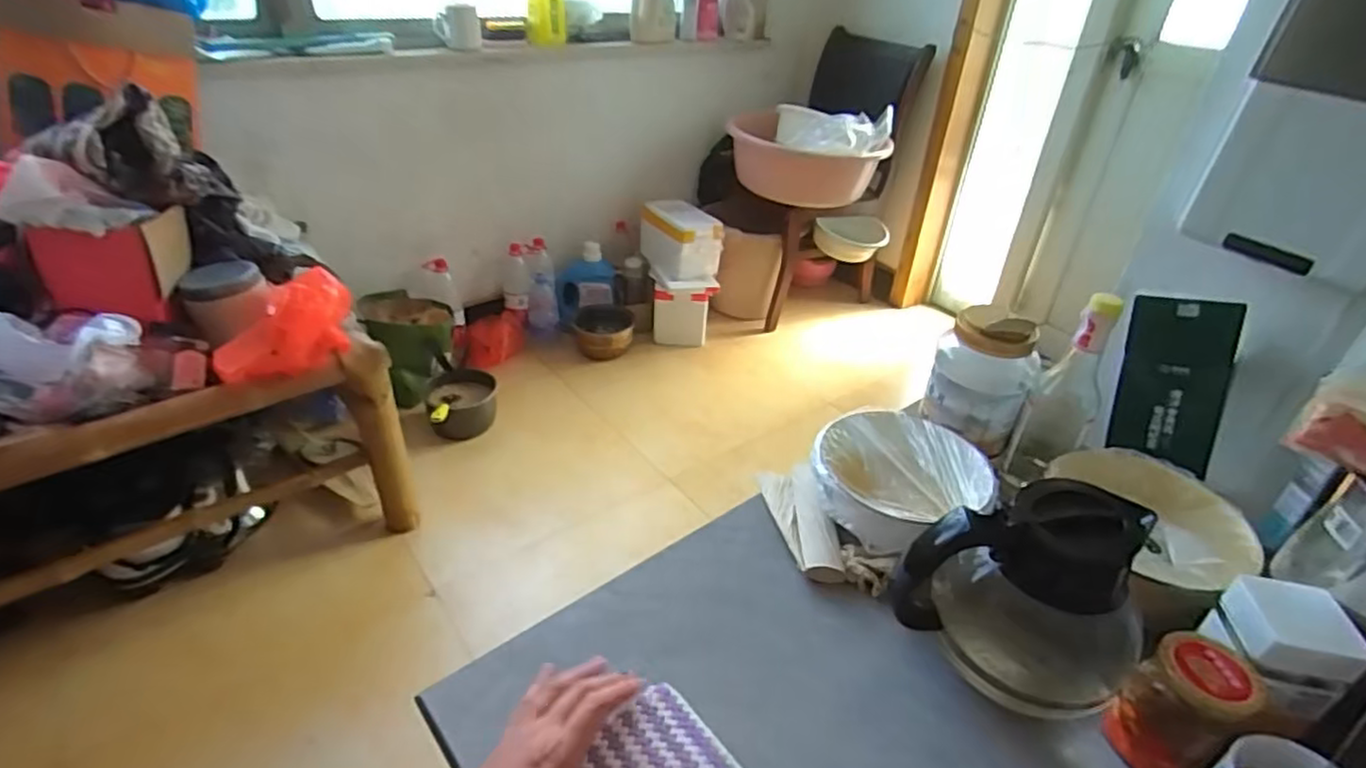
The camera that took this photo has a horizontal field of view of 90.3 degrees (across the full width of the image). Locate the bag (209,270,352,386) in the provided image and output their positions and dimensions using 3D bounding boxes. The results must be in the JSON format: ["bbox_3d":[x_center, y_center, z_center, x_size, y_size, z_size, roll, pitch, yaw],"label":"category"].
[{"bbox_3d":[-0.706,-0.103,1.200,0.225,0.143,0.142,-17,39,-27],"label":"bag"}]

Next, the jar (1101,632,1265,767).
[{"bbox_3d":[0.372,0.246,0.509,0.066,0.109,0.063,2,34,-2],"label":"jar"}]

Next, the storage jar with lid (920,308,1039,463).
[{"bbox_3d":[0.339,-0.009,0.771,0.103,0.147,0.080,21,38,25],"label":"storage jar with lid"}]

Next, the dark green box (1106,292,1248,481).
[{"bbox_3d":[0.539,-0.004,0.753,0.025,0.182,0.102,-9,19,-38],"label":"dark green box"}]

